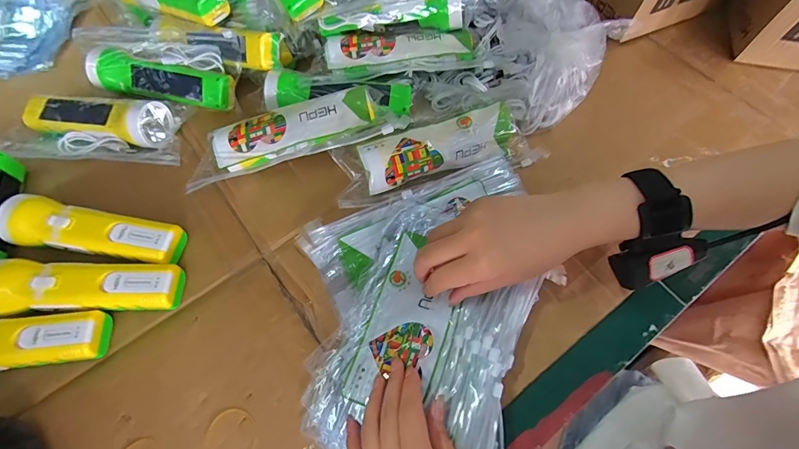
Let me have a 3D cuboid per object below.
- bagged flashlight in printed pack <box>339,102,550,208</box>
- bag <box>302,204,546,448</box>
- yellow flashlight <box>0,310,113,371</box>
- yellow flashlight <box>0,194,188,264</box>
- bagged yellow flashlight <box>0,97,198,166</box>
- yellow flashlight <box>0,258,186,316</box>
[{"bbox_3d":[0.040,-0.077,0.418,0.220,0.044,0.057,-17,67,-7],"label":"bagged flashlight in printed pack"},{"bbox_3d":[0.027,0.105,0.349,0.174,0.034,0.229,27,71,12],"label":"bag"},{"bbox_3d":[-0.355,0.109,0.347,0.168,0.048,0.049,-6,66,-2],"label":"yellow flashlight"},{"bbox_3d":[-0.309,0.008,0.396,0.174,0.041,0.050,8,66,4],"label":"yellow flashlight"},{"bbox_3d":[-0.354,-0.109,0.446,0.216,0.043,0.091,0,66,1],"label":"bagged yellow flashlight"},{"bbox_3d":[-0.298,0.060,0.371,0.171,0.043,0.049,-2,66,0],"label":"yellow flashlight"}]

